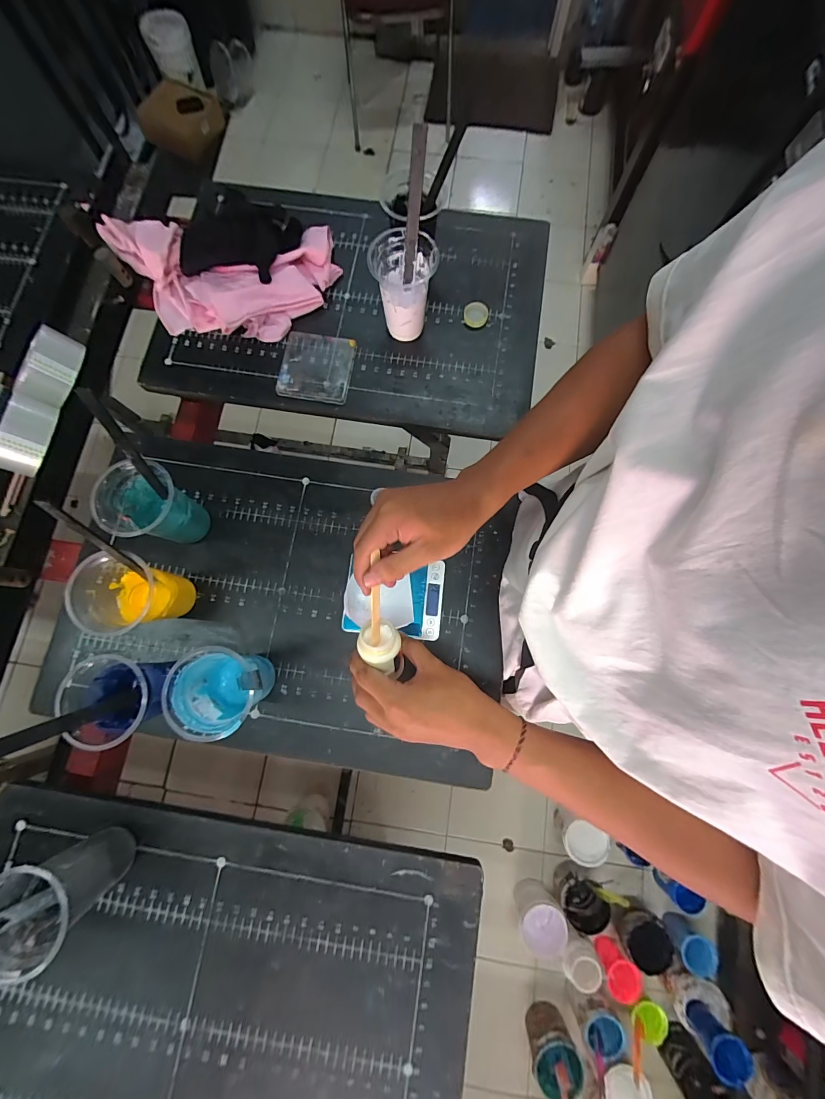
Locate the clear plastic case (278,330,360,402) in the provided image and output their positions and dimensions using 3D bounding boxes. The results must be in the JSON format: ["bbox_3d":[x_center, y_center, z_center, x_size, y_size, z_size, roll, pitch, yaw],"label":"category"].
[{"bbox_3d":[-0.147,-0.279,0.585,0.109,0.008,0.107,9,76,0],"label":"clear plastic case"}]

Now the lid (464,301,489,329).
[{"bbox_3d":[0.099,-0.365,0.597,0.037,0.012,0.039,0,77,-2],"label":"lid"}]

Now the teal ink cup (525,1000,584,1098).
[{"bbox_3d":[0.371,1.343,1.033,0.123,0.107,0.136,-23,79,-4],"label":"teal ink cup"}]

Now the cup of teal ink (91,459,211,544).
[{"bbox_3d":[-0.316,-0.046,0.479,0.076,0.120,0.080,-7,77,-3],"label":"cup of teal ink"}]

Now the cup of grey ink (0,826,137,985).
[{"bbox_3d":[-0.363,0.355,0.400,0.076,0.117,0.087,-29,79,-8],"label":"cup of grey ink"}]

